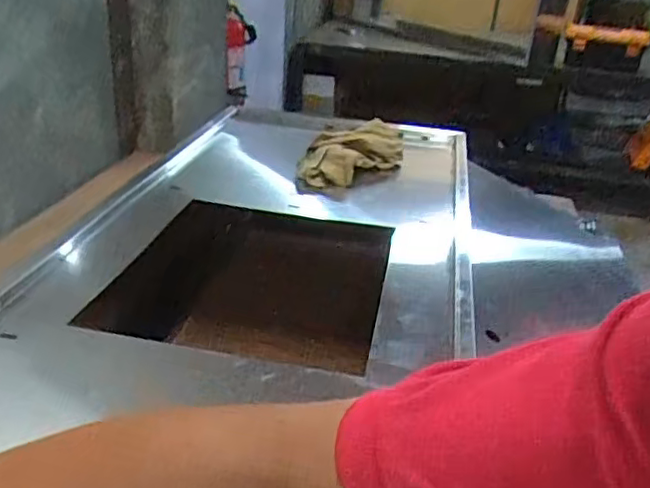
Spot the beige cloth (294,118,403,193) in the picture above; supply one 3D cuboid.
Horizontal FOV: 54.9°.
[{"bbox_3d":[0.043,-0.149,1.042,0.098,0.076,0.229,25,33,35],"label":"beige cloth"}]

